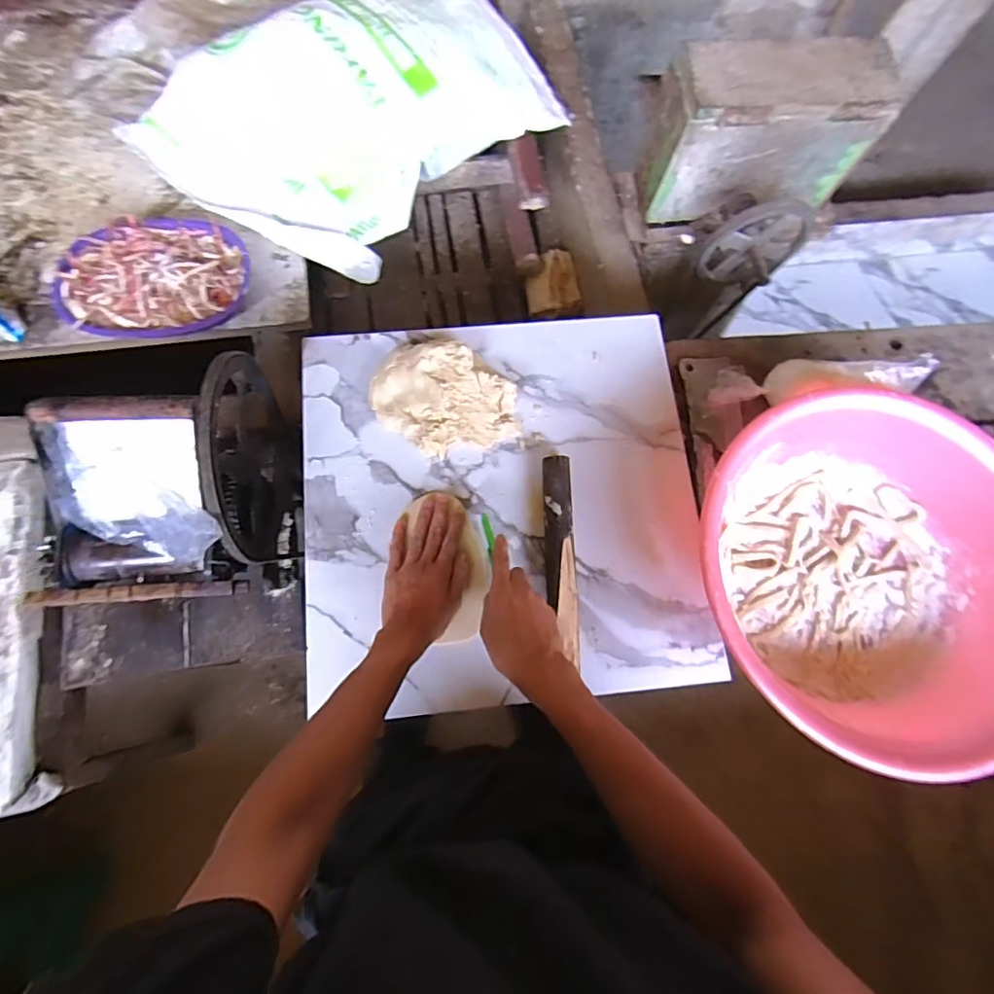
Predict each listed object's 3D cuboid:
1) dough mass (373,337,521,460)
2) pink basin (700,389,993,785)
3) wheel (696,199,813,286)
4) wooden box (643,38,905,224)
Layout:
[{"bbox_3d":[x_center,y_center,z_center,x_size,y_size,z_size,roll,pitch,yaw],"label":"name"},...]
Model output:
[{"bbox_3d":[-0.066,-0.125,0.700,0.188,0.043,0.142,38,75,5],"label":"dough mass"},{"bbox_3d":[0.438,0.088,0.644,0.407,0.156,0.388,1,75,-5],"label":"pink basin"},{"bbox_3d":[0.479,-0.458,1.003,0.198,0.192,0.079,0,69,-38],"label":"wheel"},{"bbox_3d":[0.448,-0.628,0.938,0.349,0.222,0.146,-10,76,-8],"label":"wooden box"}]

